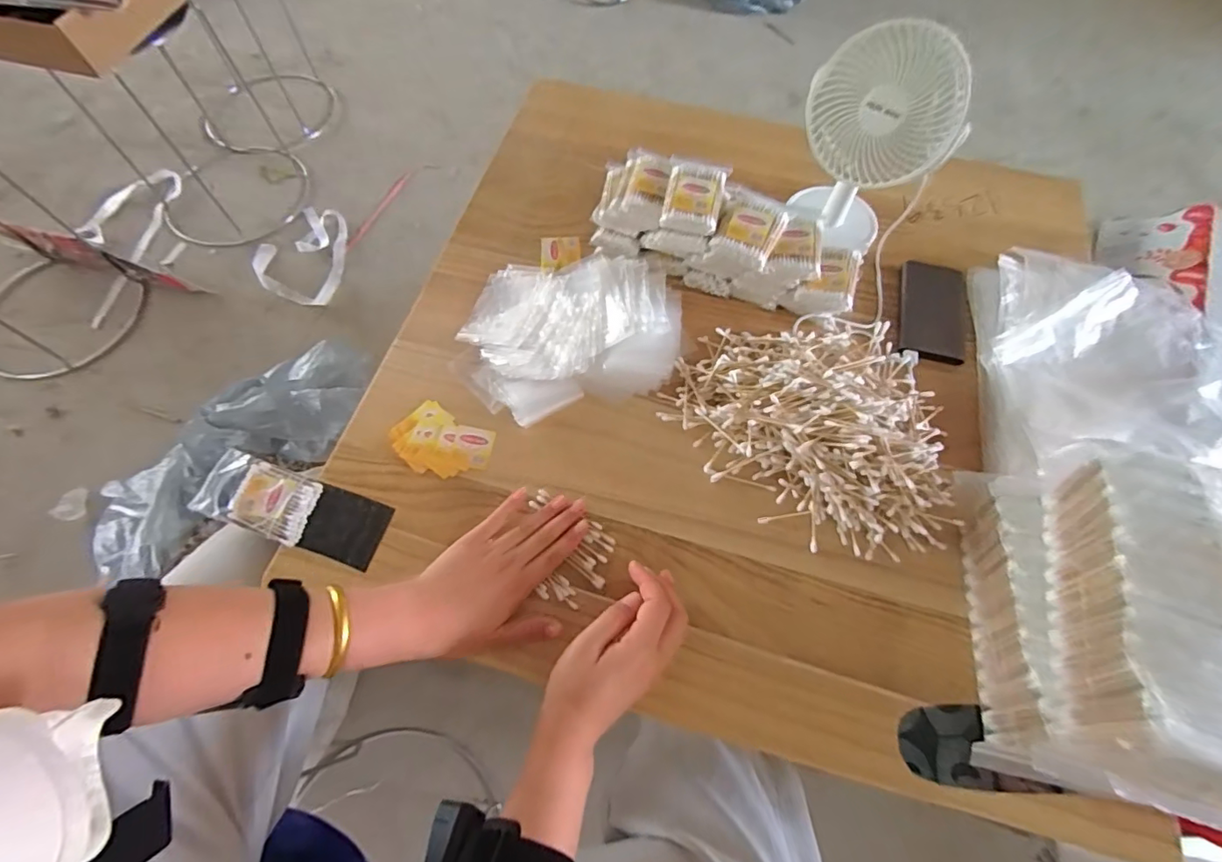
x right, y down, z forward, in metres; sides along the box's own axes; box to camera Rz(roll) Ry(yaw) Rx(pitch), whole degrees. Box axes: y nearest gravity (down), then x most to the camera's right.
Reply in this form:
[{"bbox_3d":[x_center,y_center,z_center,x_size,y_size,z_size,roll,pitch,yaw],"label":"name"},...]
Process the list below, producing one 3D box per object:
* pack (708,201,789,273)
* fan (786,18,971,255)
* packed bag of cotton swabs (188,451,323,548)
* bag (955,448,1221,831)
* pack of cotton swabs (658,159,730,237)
[{"bbox_3d":[0.141,-0.199,0.546,0.060,0.026,0.068,23,67,9],"label":"pack"},{"bbox_3d":[0.275,-0.305,0.572,0.151,0.229,0.093,31,68,12],"label":"fan"},{"bbox_3d":[-0.334,0.061,0.501,0.110,0.011,0.063,18,66,7],"label":"packed bag of cotton swabs"},{"bbox_3d":[0.377,0.145,0.394,0.162,0.146,0.228,15,66,5],"label":"bag"},{"bbox_3d":[0.086,-0.242,0.548,0.060,0.020,0.079,11,66,4],"label":"pack of cotton swabs"}]

